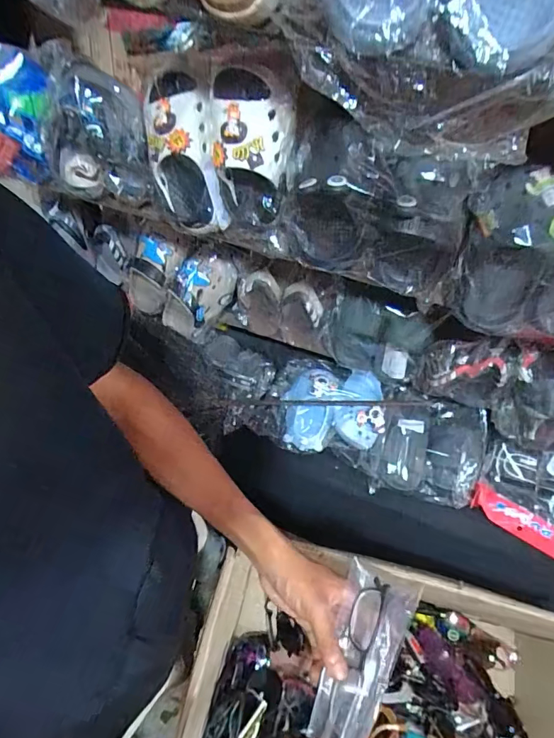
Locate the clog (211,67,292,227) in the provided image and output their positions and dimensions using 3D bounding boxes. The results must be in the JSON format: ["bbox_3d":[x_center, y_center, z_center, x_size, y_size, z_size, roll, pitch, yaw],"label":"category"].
[{"bbox_3d":[-0.028,-0.240,0.495,0.082,0.127,0.092,0,63,0],"label":"clog"}]

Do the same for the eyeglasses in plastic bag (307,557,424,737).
[{"bbox_3d":[0.076,0.260,0.405,0.063,0.041,0.143,23,68,12],"label":"eyeglasses in plastic bag"}]

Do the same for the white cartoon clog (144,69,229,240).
[{"bbox_3d":[-0.107,-0.243,0.511,0.071,0.052,0.167,-13,107,-7],"label":"white cartoon clog"}]

